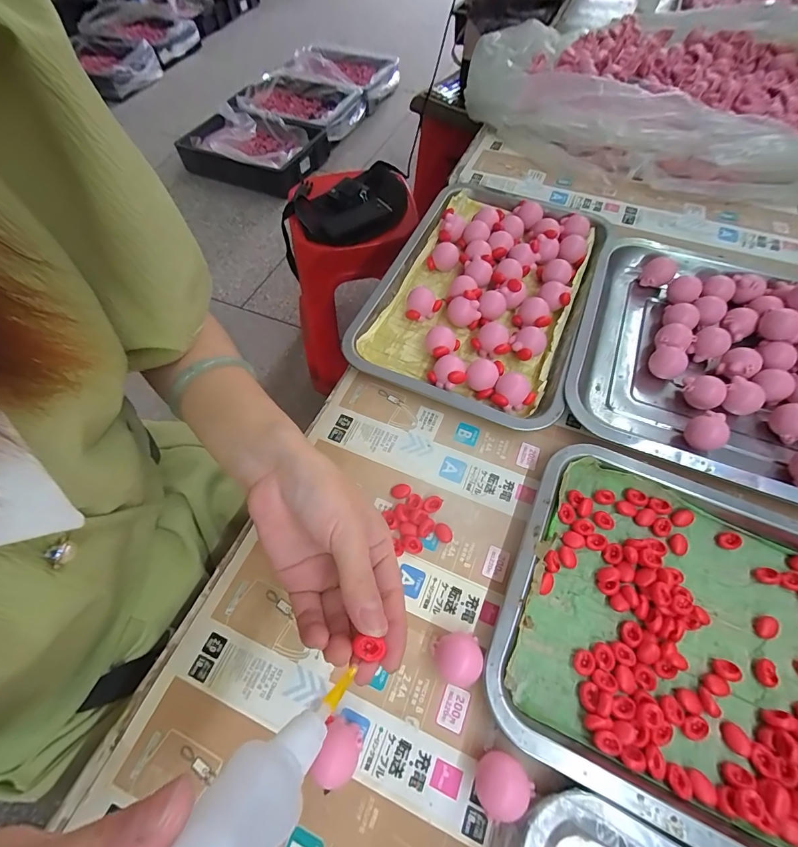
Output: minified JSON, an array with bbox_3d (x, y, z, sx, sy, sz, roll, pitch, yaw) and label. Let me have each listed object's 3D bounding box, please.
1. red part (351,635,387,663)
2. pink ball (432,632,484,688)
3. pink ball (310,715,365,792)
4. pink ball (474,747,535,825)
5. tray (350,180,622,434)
[{"bbox_3d":[-0.015,0.108,0.185,0.014,0.004,0.010,5,61,4],"label":"red part"},{"bbox_3d":[0.038,0.152,0.250,0.030,0.024,0.029,0,60,1],"label":"pink ball"},{"bbox_3d":[-0.035,0.194,0.229,0.023,0.020,0.030,17,62,11],"label":"pink ball"},{"bbox_3d":[0.058,0.206,0.222,0.030,0.021,0.029,0,60,1],"label":"pink ball"},{"bbox_3d":[0.089,-0.144,0.408,0.203,0.033,0.307,20,63,12],"label":"tray"}]

